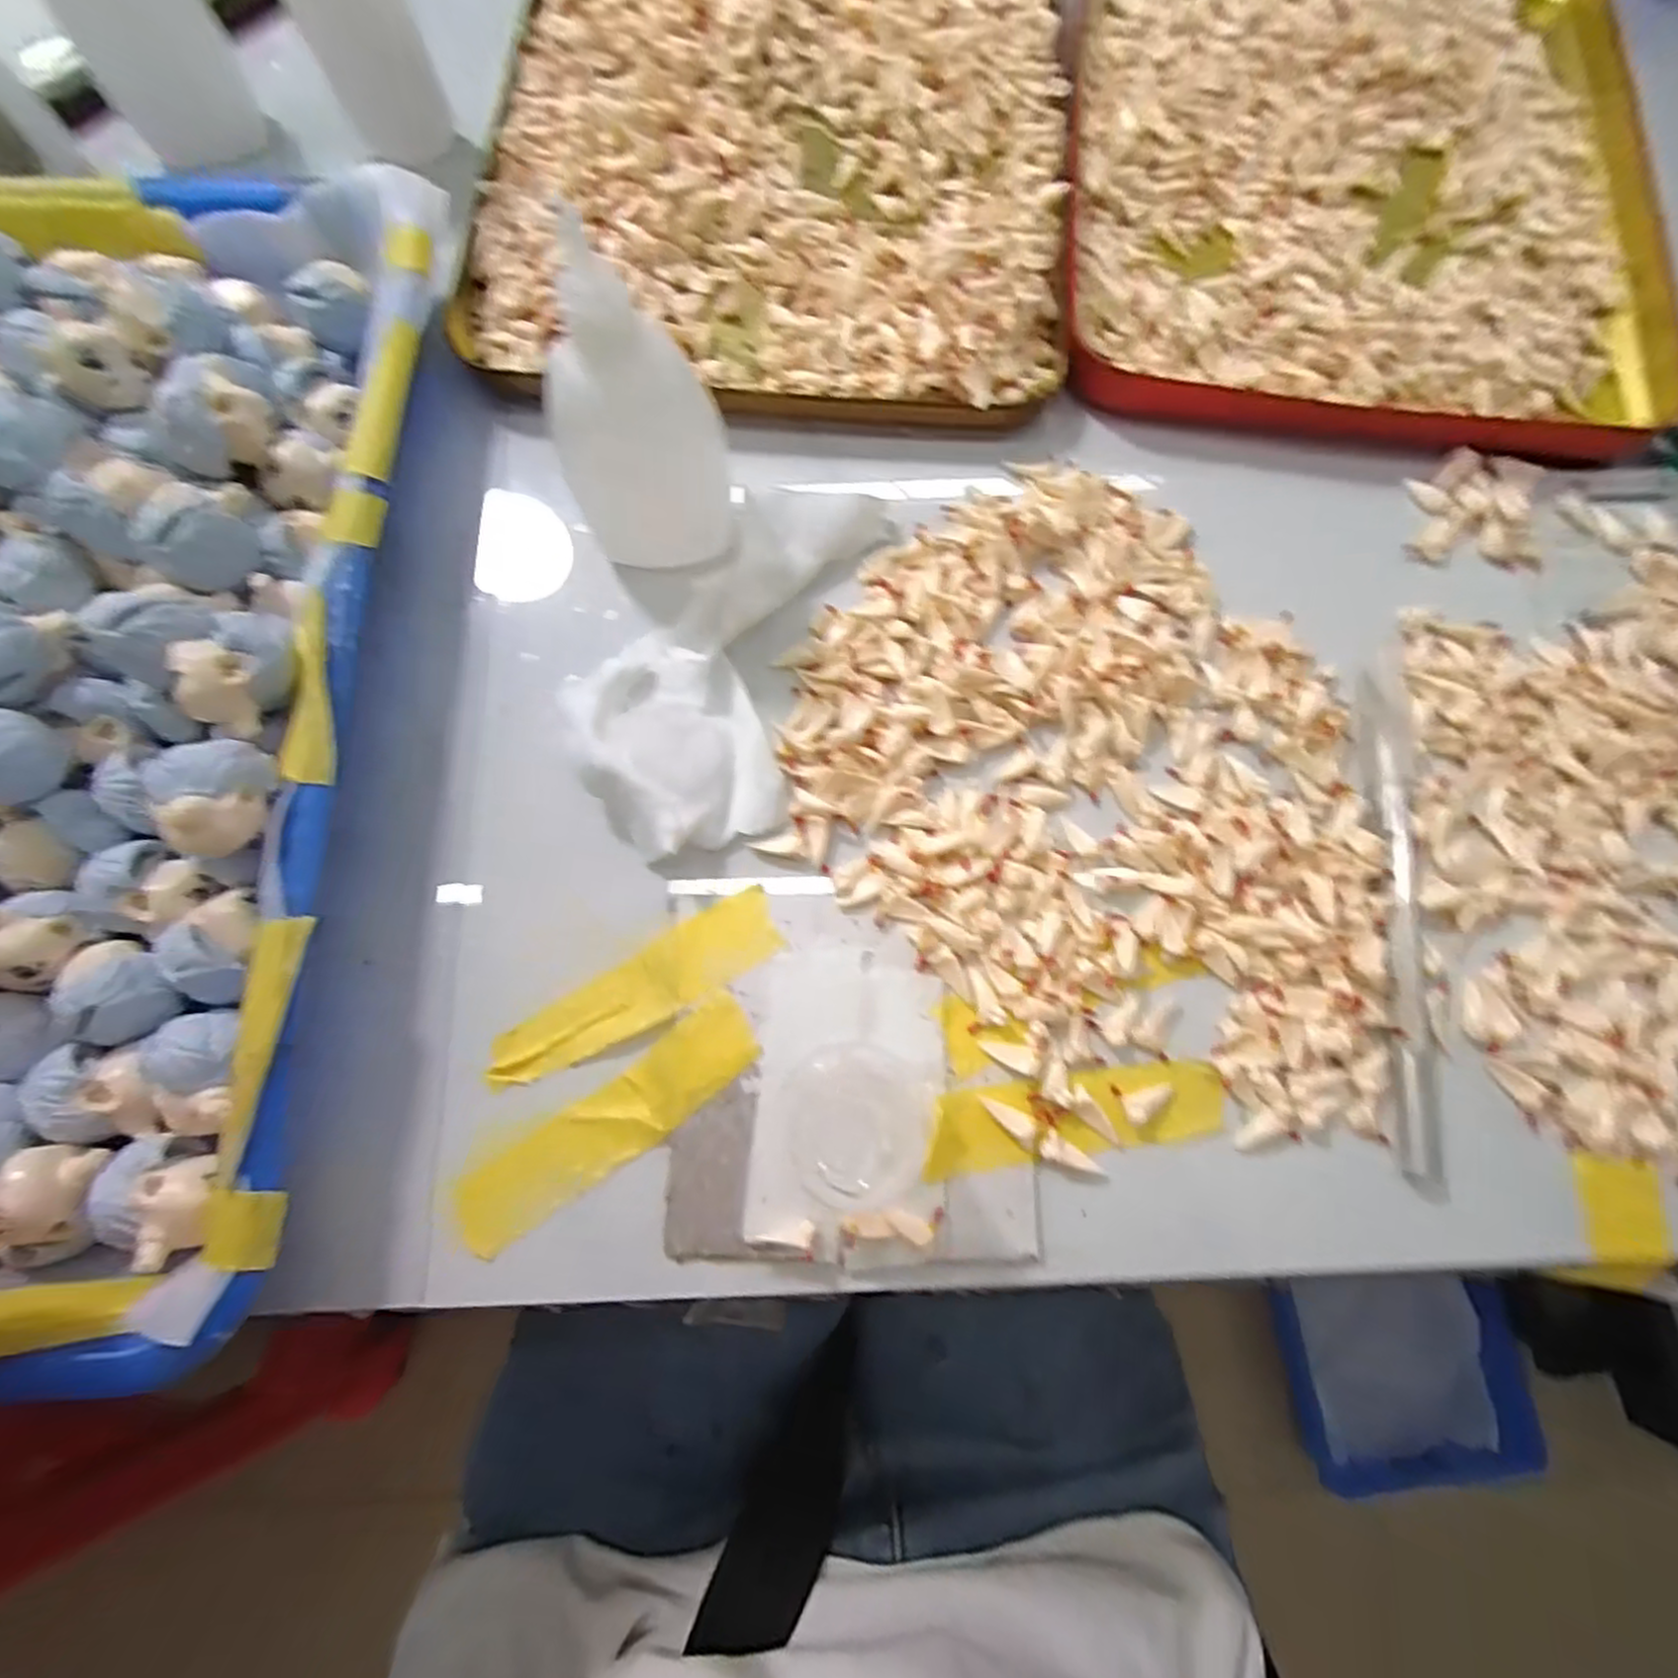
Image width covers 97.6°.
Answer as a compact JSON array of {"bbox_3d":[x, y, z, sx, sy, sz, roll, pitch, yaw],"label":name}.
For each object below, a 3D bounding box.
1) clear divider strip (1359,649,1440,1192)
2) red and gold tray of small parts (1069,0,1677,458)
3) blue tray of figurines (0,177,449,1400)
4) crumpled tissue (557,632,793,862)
[{"bbox_3d":[0.154,0.018,0.201,0.010,0.005,0.138,5,77,2],"label":"clear divider strip"},{"bbox_3d":[0.187,-0.256,0.269,0.199,0.018,0.251,5,77,2],"label":"red and gold tray of small parts"},{"bbox_3d":[-0.243,-0.047,0.181,0.239,0.042,0.321,-1,77,1],"label":"blue tray of figurines"},{"bbox_3d":[-0.047,-0.030,0.204,0.048,0.019,0.066,-23,78,-5],"label":"crumpled tissue"}]

